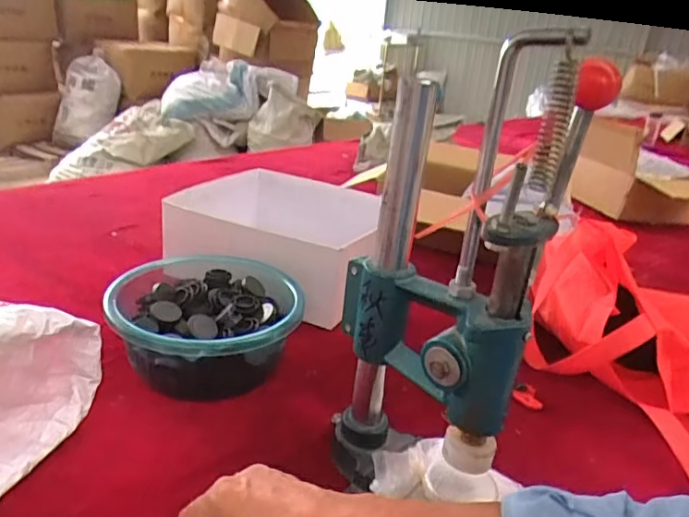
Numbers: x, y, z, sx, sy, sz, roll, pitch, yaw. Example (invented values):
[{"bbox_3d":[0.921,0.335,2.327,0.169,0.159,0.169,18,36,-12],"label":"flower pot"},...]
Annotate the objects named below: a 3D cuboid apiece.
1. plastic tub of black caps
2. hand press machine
[{"bbox_3d":[-0.160,0.077,0.618,0.195,0.091,0.205,6,23,-3],"label":"plastic tub of black caps"},{"bbox_3d":[0.070,0.033,0.423,0.158,0.373,0.105,21,26,29],"label":"hand press machine"}]

